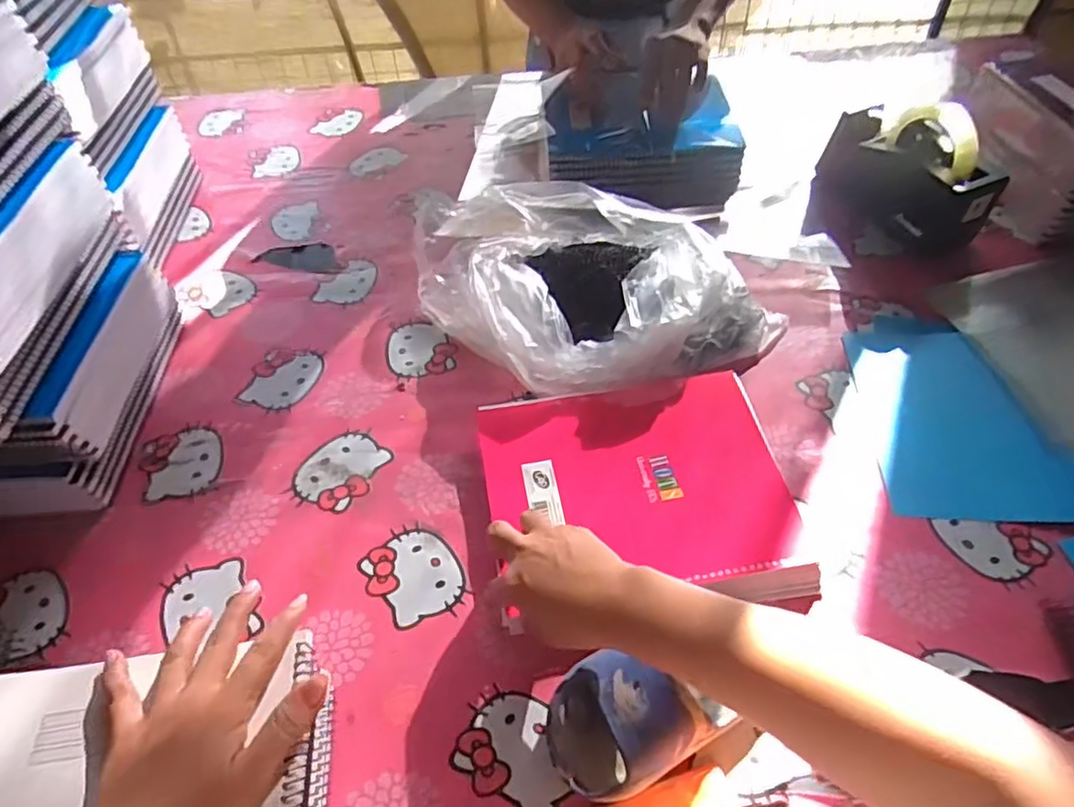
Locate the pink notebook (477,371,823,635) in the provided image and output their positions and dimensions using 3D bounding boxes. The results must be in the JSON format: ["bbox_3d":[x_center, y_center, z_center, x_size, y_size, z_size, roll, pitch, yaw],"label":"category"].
[{"bbox_3d":[0.085,0.072,0.553,0.251,0.024,0.208,-7,51,-3],"label":"pink notebook"}]

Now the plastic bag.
[{"bbox_3d":[0.040,-0.133,0.673,0.369,0.096,0.247,35,61,27],"label":"plastic bag"}]

